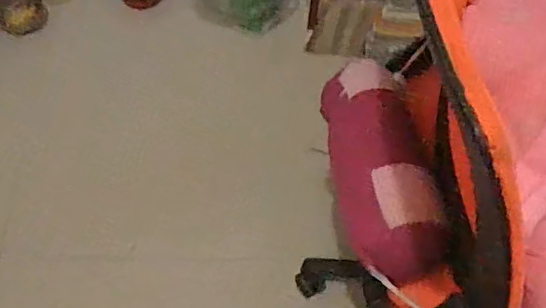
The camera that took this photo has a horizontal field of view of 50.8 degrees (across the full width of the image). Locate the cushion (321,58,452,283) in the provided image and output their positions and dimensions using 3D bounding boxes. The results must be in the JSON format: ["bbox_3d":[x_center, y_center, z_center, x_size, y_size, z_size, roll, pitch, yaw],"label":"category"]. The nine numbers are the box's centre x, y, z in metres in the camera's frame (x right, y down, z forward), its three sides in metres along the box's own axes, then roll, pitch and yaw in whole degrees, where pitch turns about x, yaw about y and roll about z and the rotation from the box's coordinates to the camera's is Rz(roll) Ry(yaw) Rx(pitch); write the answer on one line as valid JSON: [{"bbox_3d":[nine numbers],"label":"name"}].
[{"bbox_3d":[0.117,-0.004,0.678,0.095,0.110,0.312,-4,44,-4],"label":"cushion"}]

